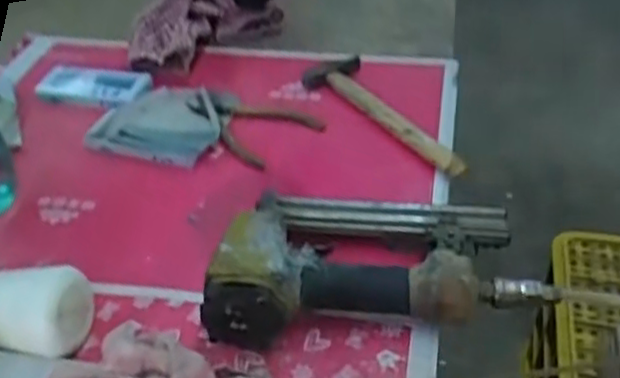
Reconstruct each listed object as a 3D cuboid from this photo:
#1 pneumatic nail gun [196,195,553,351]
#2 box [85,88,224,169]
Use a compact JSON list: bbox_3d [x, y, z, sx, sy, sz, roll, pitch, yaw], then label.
[{"bbox_3d":[0.042,0.041,0.564,0.251,0.064,0.159,-6,37,-4],"label":"pneumatic nail gun"},{"bbox_3d":[-0.155,-0.071,0.757,0.132,0.023,0.106,15,40,21],"label":"box"}]

